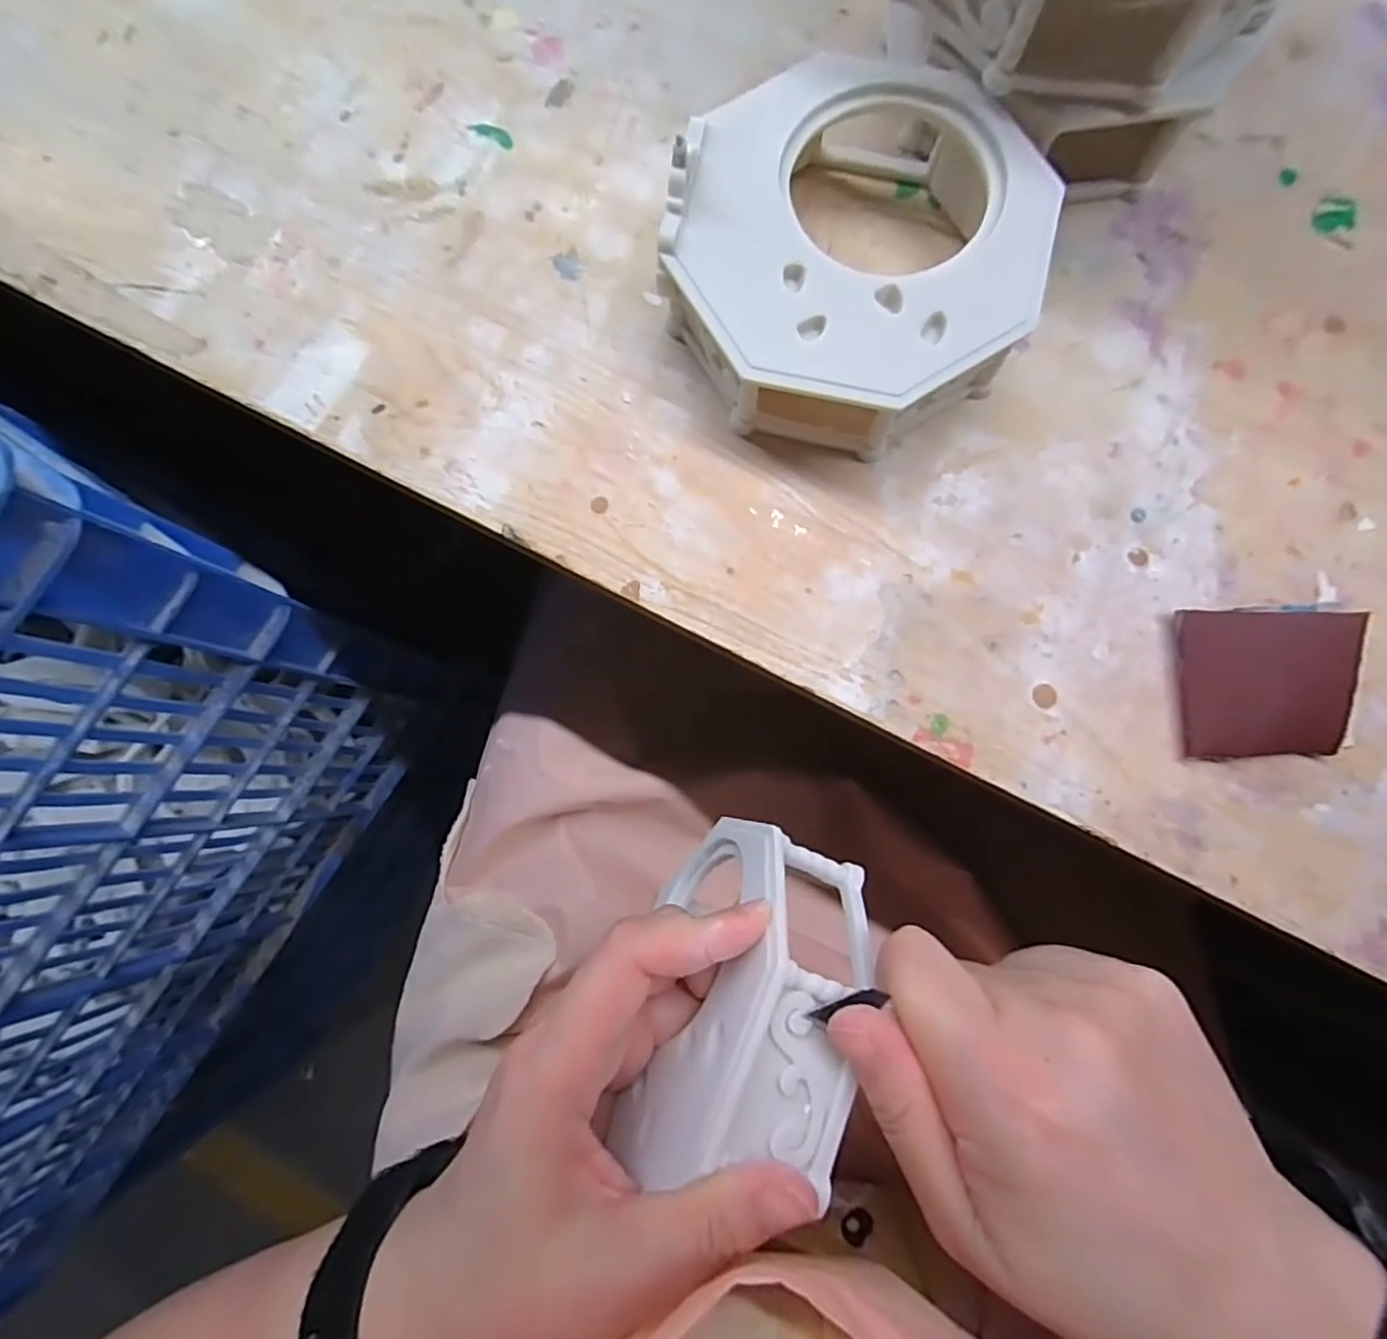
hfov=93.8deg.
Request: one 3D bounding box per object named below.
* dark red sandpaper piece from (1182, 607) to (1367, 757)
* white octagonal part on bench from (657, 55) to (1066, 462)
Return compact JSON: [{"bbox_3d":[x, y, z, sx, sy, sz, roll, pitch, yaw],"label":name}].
[{"bbox_3d":[0.180,0.004,0.203,0.047,0.016,0.045,-1,82,2],"label":"dark red sandpaper piece"},{"bbox_3d":[0.052,-0.133,0.215,0.119,0.039,0.111,-31,82,-3],"label":"white octagonal part on bench"}]

